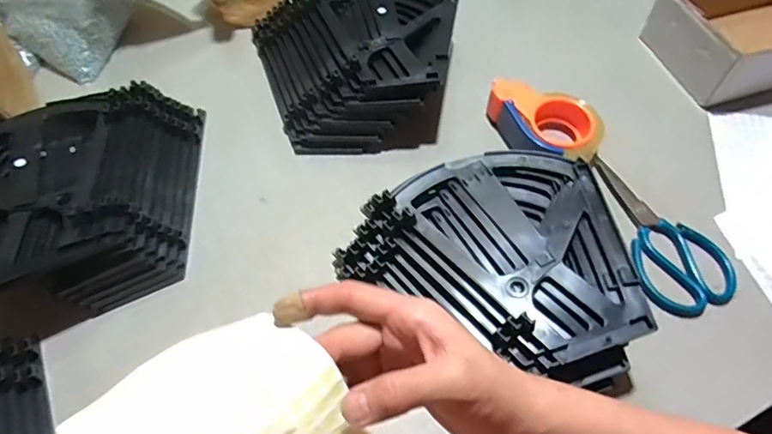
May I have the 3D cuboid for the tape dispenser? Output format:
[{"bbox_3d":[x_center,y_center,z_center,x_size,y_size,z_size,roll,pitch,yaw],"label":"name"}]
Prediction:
[{"bbox_3d":[0.205,-0.124,0.669,0.104,0.055,0.138,-19,60,-10],"label":"tape dispenser"}]

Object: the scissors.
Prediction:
[{"bbox_3d":[0.313,0.011,0.606,0.095,0.021,0.214,-15,59,-8],"label":"scissors"}]

